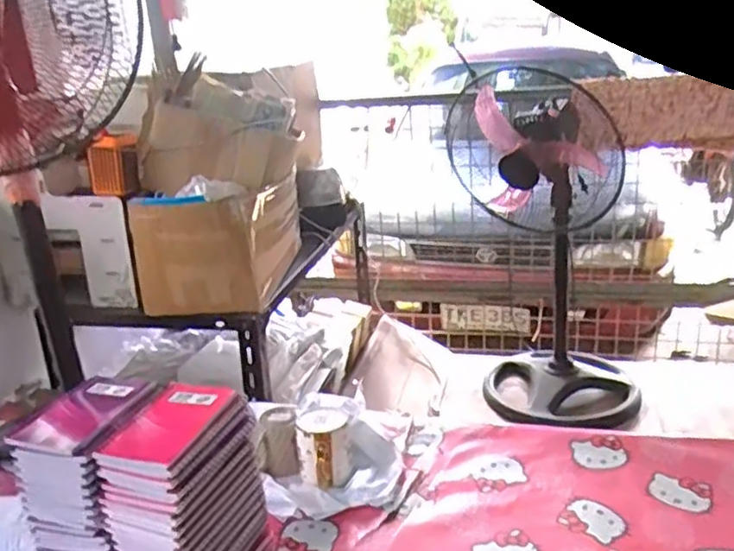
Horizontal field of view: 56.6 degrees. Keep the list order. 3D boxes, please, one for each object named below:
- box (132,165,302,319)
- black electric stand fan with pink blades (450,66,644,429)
[{"bbox_3d":[-0.288,-0.075,1.358,0.225,0.204,0.323,1,20,14],"label":"box"},{"bbox_3d":[0.463,-0.055,1.775,0.435,0.801,0.377,-2,19,5],"label":"black electric stand fan with pink blades"}]

